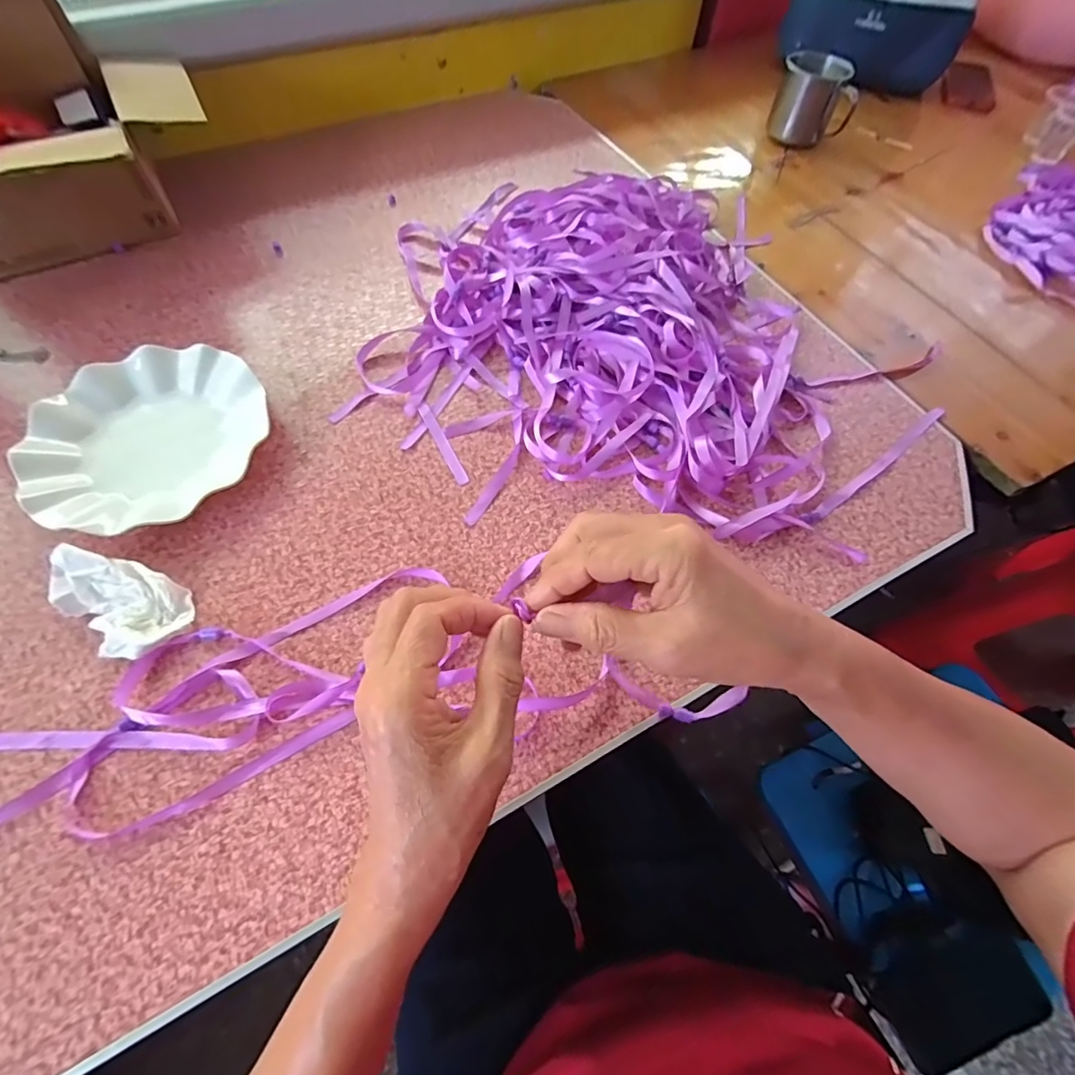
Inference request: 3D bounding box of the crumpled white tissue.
[{"bbox_3d":[-0.296,0.043,0.361,0.096,0.029,0.057,27,64,10],"label":"crumpled white tissue"}]

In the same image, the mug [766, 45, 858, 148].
[{"bbox_3d":[0.370,-0.586,0.703,0.095,0.084,0.069,11,62,3],"label":"mug"}]

